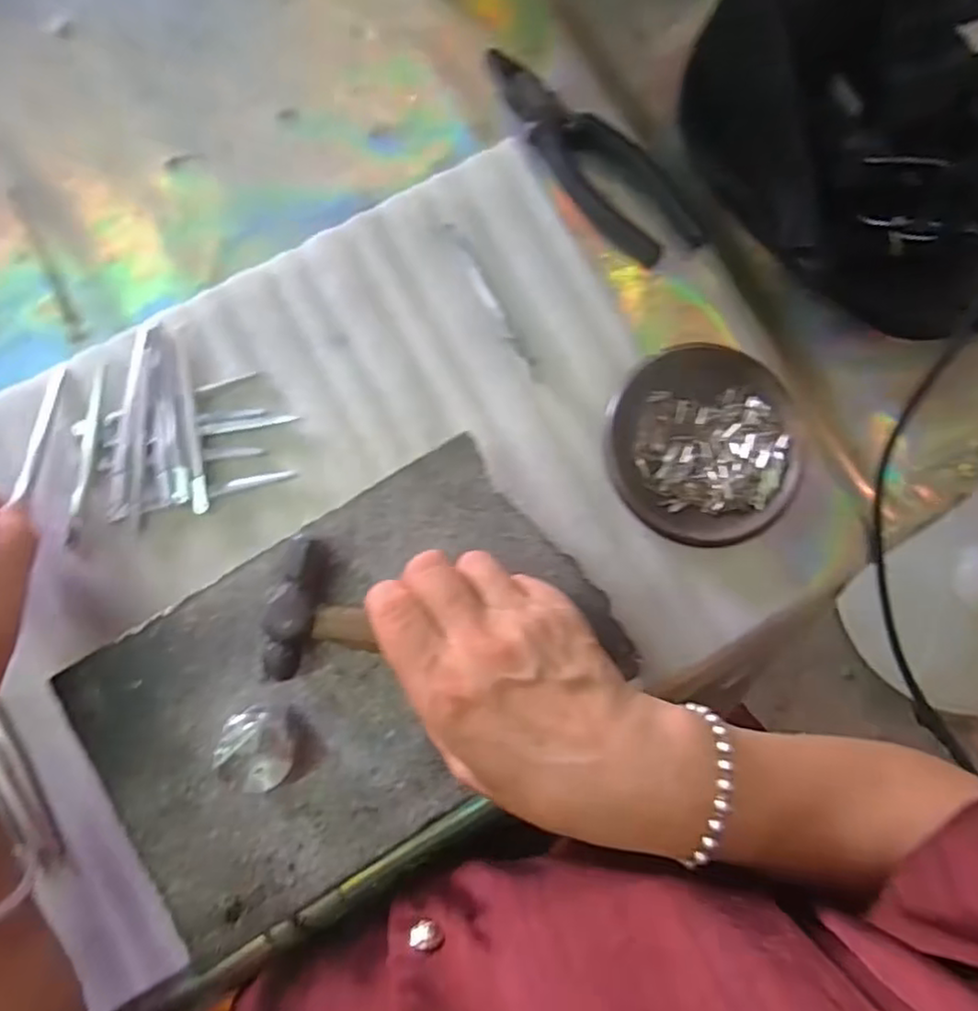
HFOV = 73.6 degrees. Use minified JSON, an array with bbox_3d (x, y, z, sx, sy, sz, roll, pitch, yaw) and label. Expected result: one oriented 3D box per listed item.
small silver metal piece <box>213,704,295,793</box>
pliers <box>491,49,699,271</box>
[{"bbox_3d":[-0.102,0.107,0.291,0.032,0.028,0.030,0,84,-3],"label":"small silver metal piece"},{"bbox_3d":[0.060,-0.210,0.389,0.049,0.009,0.159,-39,88,-5],"label":"pliers"}]

